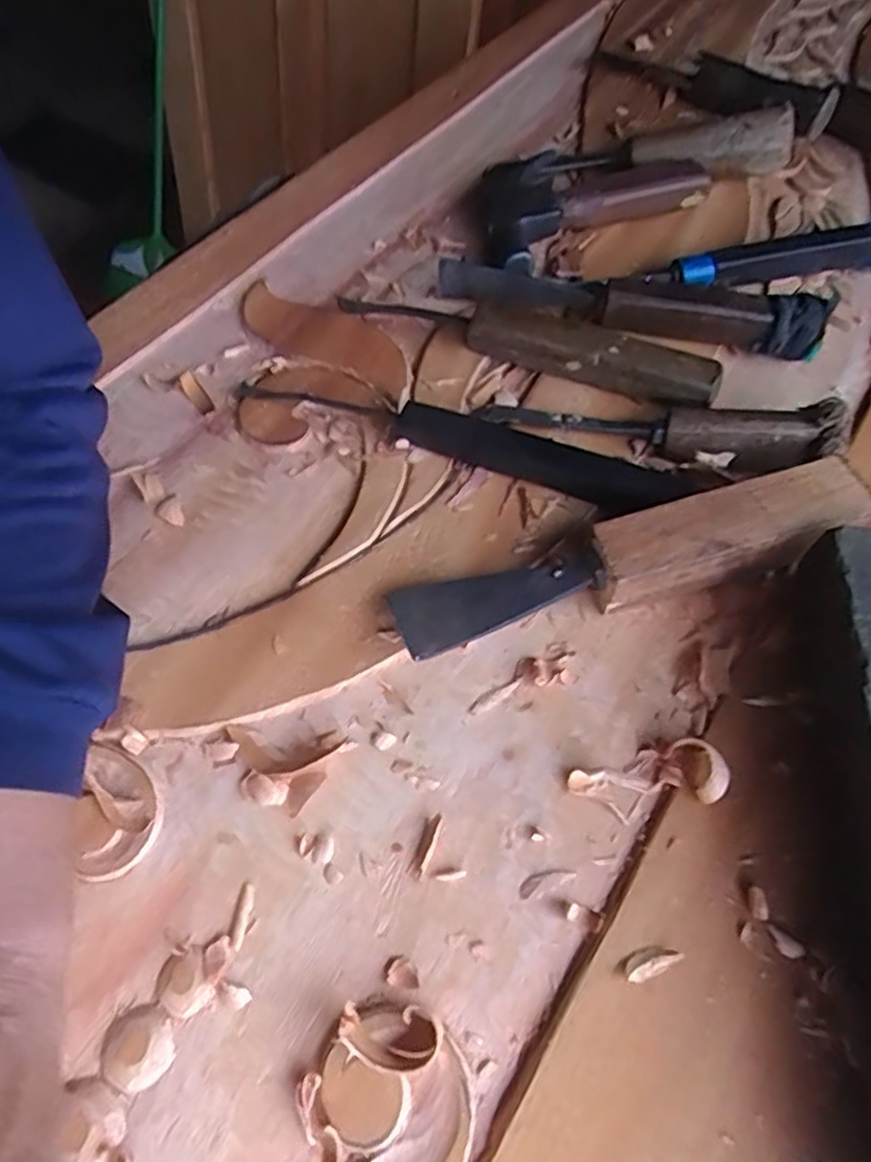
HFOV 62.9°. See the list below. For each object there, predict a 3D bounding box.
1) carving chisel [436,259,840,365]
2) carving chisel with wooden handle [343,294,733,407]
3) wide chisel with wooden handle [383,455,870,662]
[{"bbox_3d":[0.110,-0.162,0.415,0.219,0.032,0.031,15,60,9],"label":"carving chisel"},{"bbox_3d":[0.051,-0.141,0.404,0.214,0.030,0.032,23,61,13],"label":"carving chisel with wooden handle"},{"bbox_3d":[0.086,-0.012,0.321,0.213,0.036,0.042,-13,60,-8],"label":"wide chisel with wooden handle"}]

